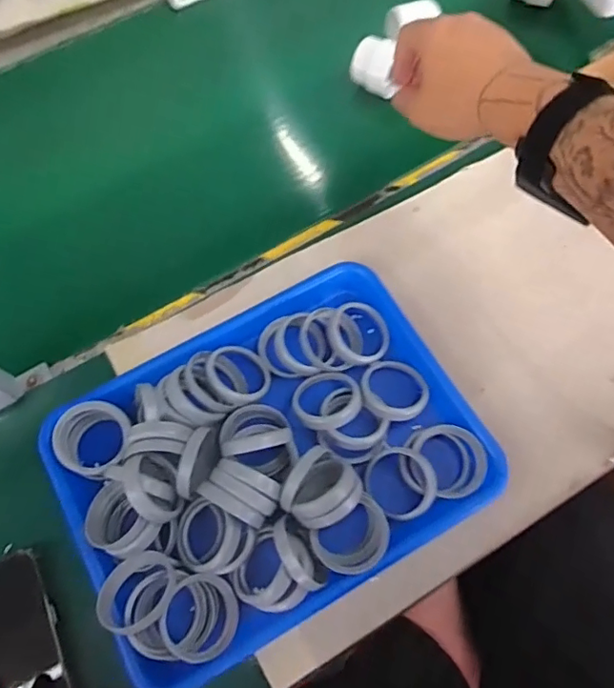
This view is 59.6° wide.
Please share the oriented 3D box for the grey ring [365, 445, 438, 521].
[{"bbox_3d":[0.076,0.112,0.435,0.055,0.015,0.055,0,71,1],"label":"grey ring"}]

